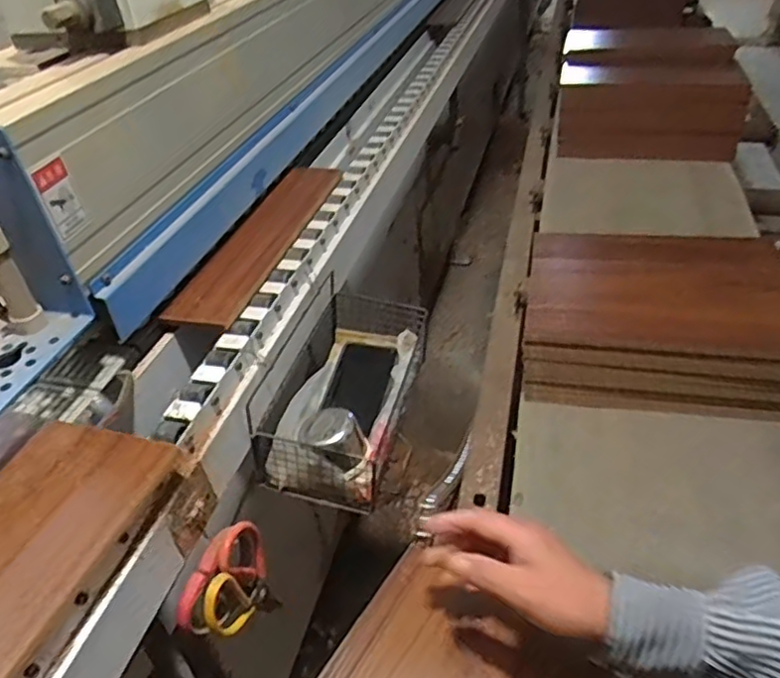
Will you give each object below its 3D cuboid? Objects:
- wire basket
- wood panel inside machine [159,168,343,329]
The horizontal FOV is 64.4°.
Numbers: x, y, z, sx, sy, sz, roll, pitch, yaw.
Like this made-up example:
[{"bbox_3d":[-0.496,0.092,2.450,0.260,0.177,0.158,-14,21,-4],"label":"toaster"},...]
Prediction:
[{"bbox_3d":[-0.047,0.046,0.744,0.132,0.129,0.280,7,40,14],"label":"wire basket"},{"bbox_3d":[-0.161,-0.136,0.796,0.088,0.016,0.404,7,40,14],"label":"wood panel inside machine"}]

